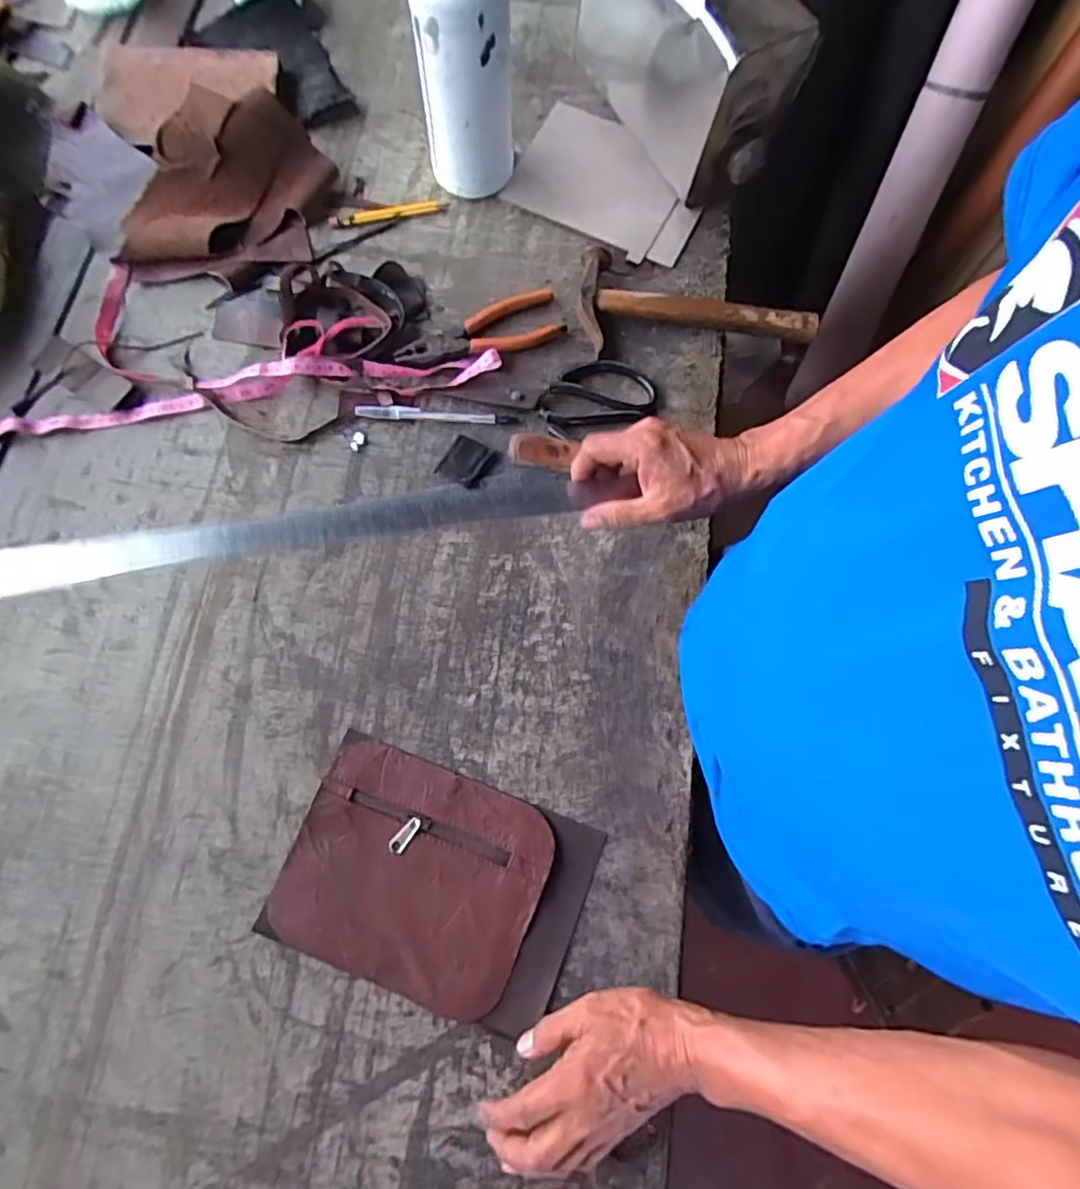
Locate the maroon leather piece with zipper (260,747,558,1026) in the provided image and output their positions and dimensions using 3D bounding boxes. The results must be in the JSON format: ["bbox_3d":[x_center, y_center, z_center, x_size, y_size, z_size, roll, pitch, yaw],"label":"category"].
[{"bbox_3d":[-0.096,0.213,0.486,0.185,0.006,0.156,21,74,5],"label":"maroon leather piece with zipper"}]

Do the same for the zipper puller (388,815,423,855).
[{"bbox_3d":[-0.104,0.187,0.489,0.012,0.004,0.032,37,76,9],"label":"zipper puller"}]

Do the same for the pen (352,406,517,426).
[{"bbox_3d":[-0.098,-0.170,0.598,0.150,0.006,0.013,3,74,-1],"label":"pen"}]

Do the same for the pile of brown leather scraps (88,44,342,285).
[{"bbox_3d":[-0.337,-0.468,0.651,0.217,0.056,0.306,-13,74,-5],"label":"pile of brown leather scraps"}]

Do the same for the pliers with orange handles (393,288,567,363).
[{"bbox_3d":[-0.058,-0.255,0.620,0.165,0.014,0.058,-22,75,-8],"label":"pliers with orange handles"}]

